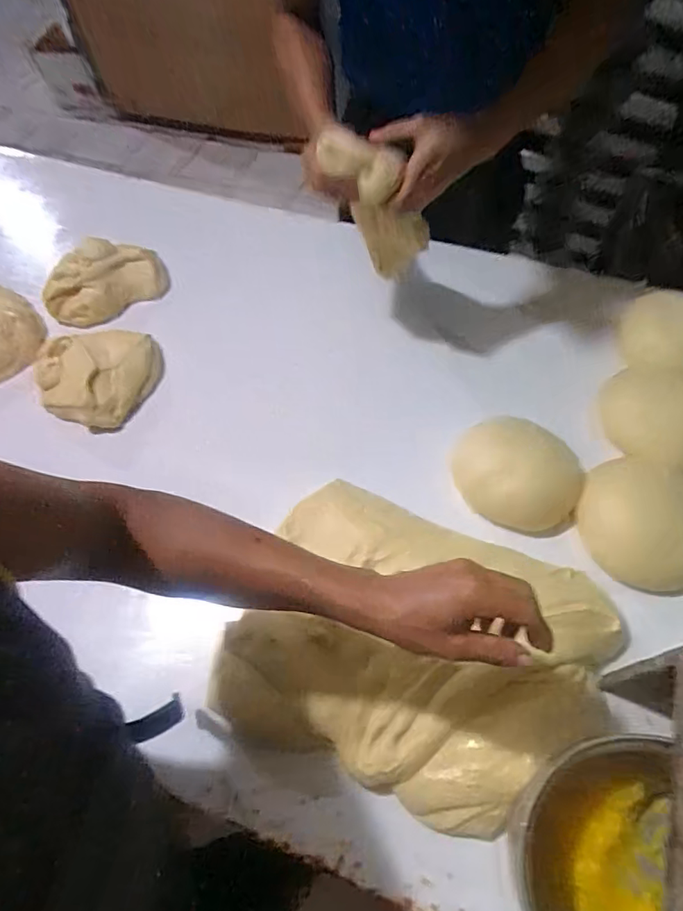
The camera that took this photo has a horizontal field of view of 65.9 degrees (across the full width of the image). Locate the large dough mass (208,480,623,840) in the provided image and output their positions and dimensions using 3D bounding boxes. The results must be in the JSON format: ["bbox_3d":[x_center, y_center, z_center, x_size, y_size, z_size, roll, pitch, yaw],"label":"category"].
[{"bbox_3d":[0.081,0.228,0.613,0.421,0.116,0.297,18,63,13],"label":"large dough mass"}]

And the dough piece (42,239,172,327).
[{"bbox_3d":[-0.449,-0.331,0.998,0.219,0.070,0.119,-26,62,-11],"label":"dough piece"}]

